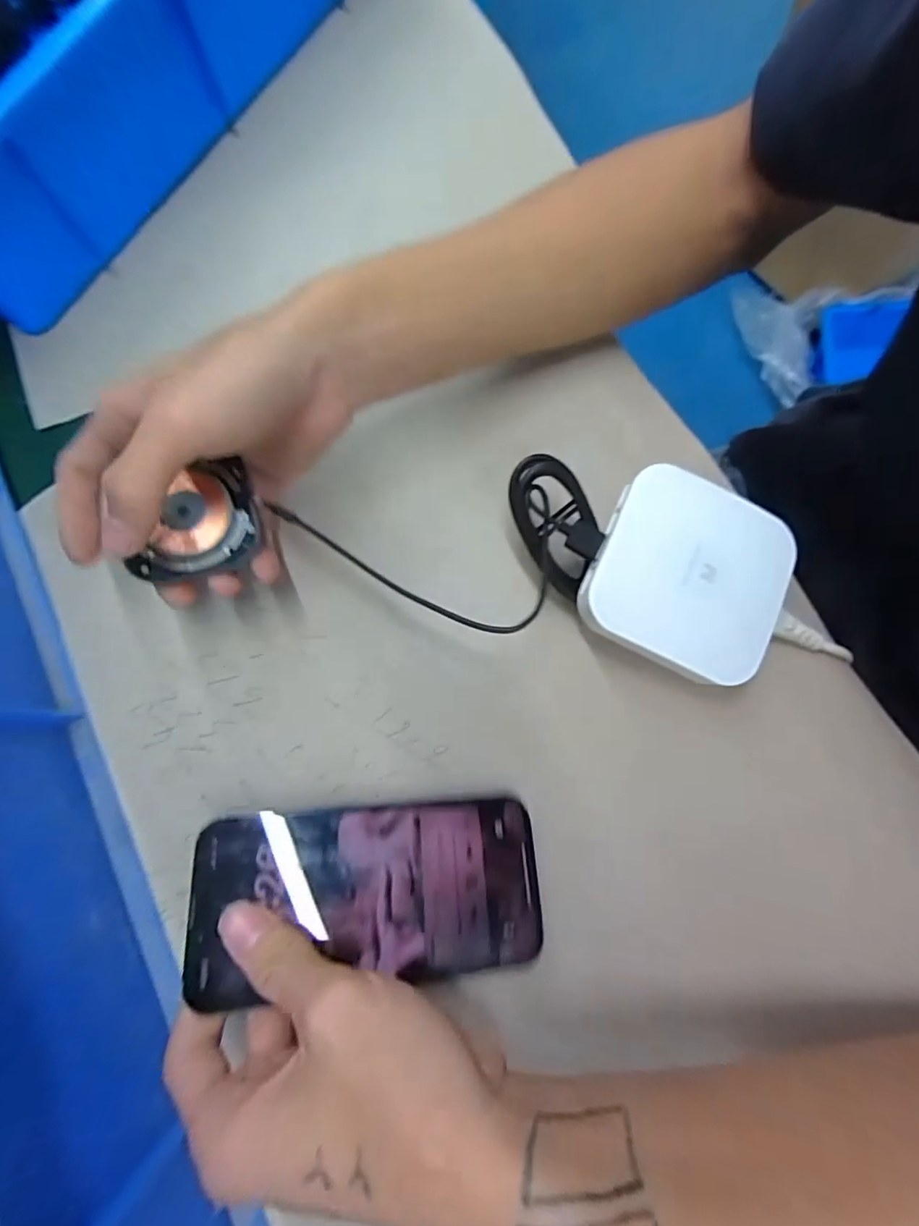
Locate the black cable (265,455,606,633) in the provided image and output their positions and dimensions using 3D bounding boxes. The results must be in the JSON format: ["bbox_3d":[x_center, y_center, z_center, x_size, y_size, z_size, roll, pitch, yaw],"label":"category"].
[{"bbox_3d":[-0.007,-0.025,0.263,0.151,0.043,0.074,-10,78,-1],"label":"black cable"}]

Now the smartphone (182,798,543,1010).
[{"bbox_3d":[-0.037,0.119,0.227,0.144,0.005,0.067,1,67,-11],"label":"smartphone"}]

